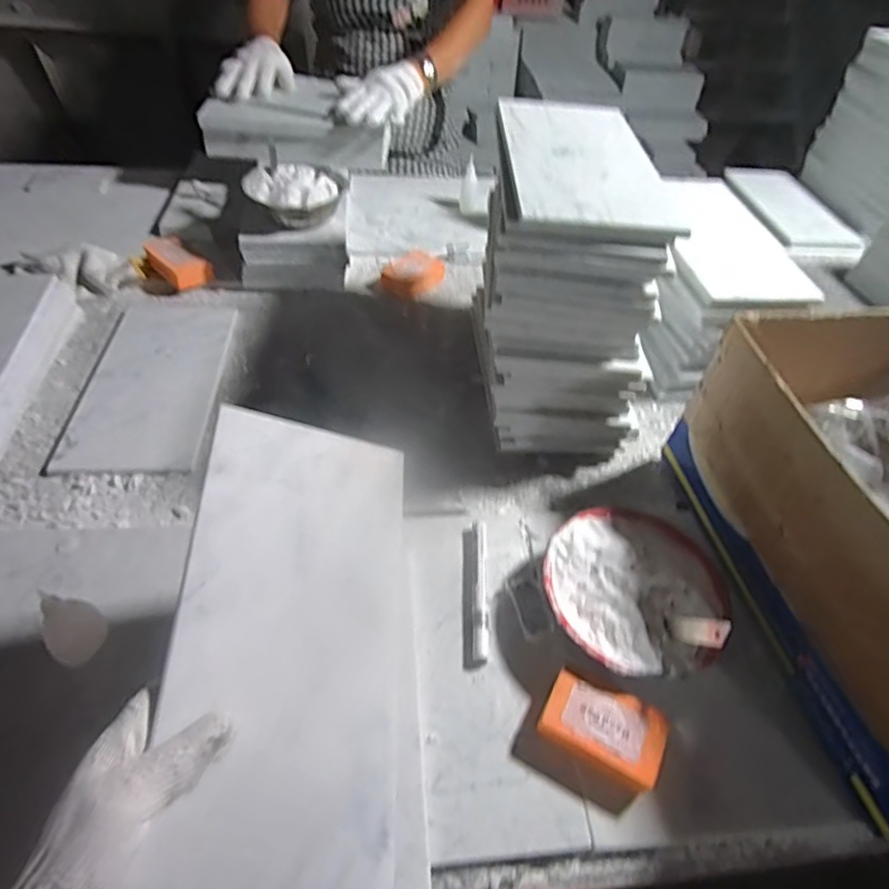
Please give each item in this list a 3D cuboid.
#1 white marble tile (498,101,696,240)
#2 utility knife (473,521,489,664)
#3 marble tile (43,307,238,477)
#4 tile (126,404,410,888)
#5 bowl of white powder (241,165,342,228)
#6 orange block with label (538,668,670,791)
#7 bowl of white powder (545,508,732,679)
[{"bbox_3d":[0.142,-0.312,0.614,0.163,0.016,0.329,2,48,-2],"label":"white marble tile"},{"bbox_3d":[0.035,0.136,0.553,0.013,0.010,0.139,5,47,-1],"label":"utility knife"},{"bbox_3d":[-0.367,-0.085,0.734,0.156,0.011,0.300,0,47,-6],"label":"marble tile"},{"bbox_3d":[-0.095,0.124,0.388,0.156,0.006,0.302,15,58,-27],"label":"tile"},{"bbox_3d":[-0.223,-0.374,0.866,0.126,0.040,0.120,36,56,26],"label":"bowl of white powder"},{"bbox_3d":[0.128,0.231,0.471,0.092,0.030,0.059,24,50,16],"label":"orange block with label"},{"bbox_3d":[0.176,0.134,0.545,0.161,0.052,0.171,3,47,-3],"label":"bowl of white powder"}]

